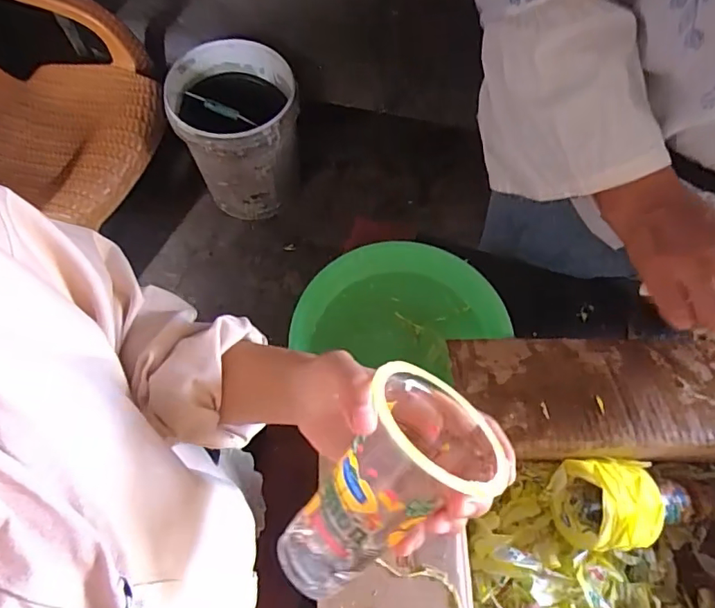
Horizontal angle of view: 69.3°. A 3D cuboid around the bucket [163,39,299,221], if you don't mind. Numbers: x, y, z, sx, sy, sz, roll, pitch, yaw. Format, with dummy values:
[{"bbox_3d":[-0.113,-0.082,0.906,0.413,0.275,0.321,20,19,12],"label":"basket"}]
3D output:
[{"bbox_3d":[-0.296,-0.438,1.346,0.297,0.331,0.295,0,68,0],"label":"bucket"}]

